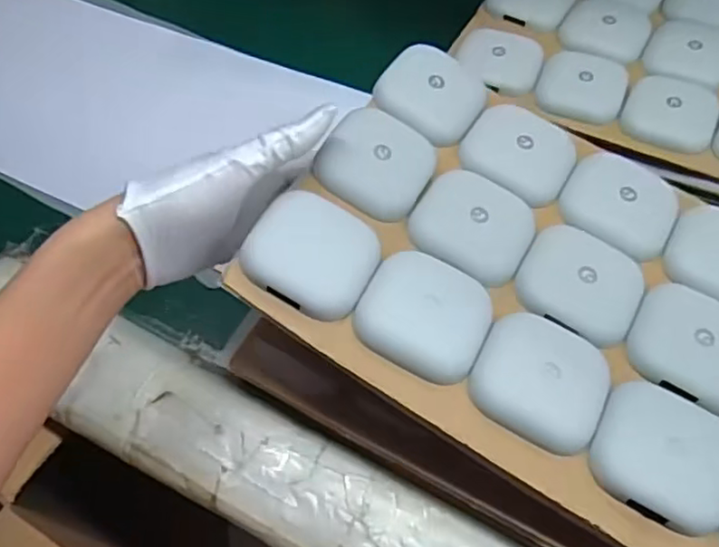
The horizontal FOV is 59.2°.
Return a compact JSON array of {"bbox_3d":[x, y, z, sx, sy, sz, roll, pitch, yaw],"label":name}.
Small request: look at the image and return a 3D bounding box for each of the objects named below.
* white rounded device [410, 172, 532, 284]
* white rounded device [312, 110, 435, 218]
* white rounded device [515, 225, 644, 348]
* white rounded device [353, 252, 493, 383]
[{"bbox_3d":[0.065,-0.028,0.365,0.065,0.018,0.062,21,64,16],"label":"white rounded device"},{"bbox_3d":[0.010,-0.063,0.378,0.061,0.023,0.061,27,73,-4],"label":"white rounded device"},{"bbox_3d":[0.124,0.004,0.355,0.064,0.016,0.056,25,65,17],"label":"white rounded device"},{"bbox_3d":[0.035,0.022,0.339,0.066,0.020,0.062,23,59,15],"label":"white rounded device"}]

